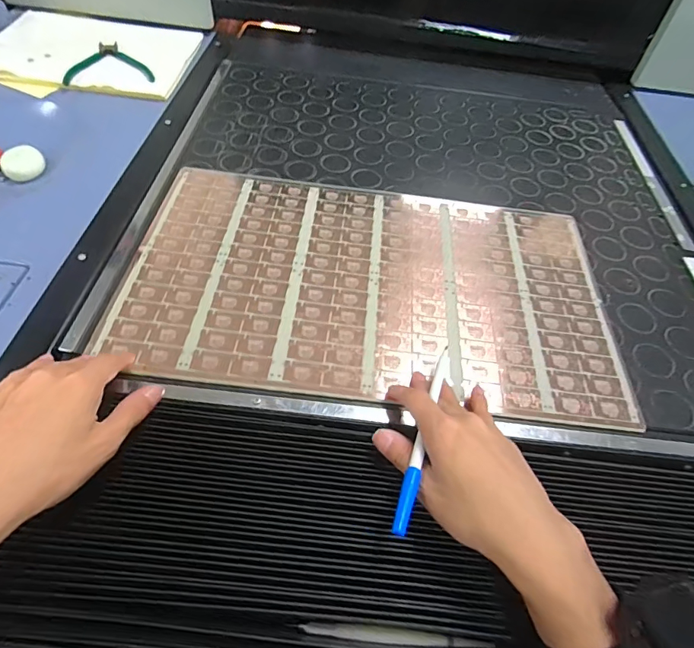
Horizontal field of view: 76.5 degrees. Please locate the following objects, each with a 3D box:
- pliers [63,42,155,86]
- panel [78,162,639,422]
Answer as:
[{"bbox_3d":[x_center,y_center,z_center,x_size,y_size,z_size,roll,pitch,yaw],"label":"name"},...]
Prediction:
[{"bbox_3d":[-0.383,-0.418,0.706,0.126,0.012,0.131,-14,56,-15],"label":"pliers"},{"bbox_3d":[0.032,-0.052,0.486,0.507,0.006,0.295,7,54,-1],"label":"panel"}]

